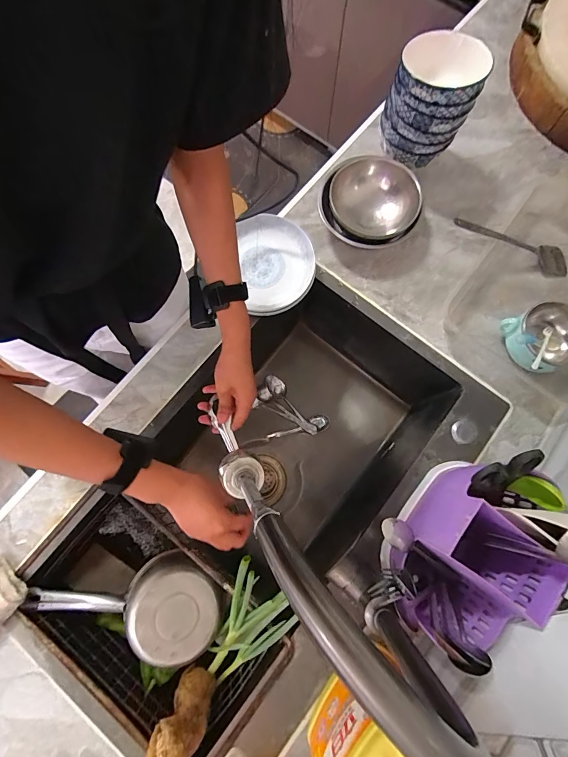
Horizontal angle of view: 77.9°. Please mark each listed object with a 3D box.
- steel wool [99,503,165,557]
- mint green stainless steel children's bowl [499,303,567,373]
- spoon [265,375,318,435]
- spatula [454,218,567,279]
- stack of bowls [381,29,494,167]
[{"bbox_3d":[-0.254,0.262,0.599,0.054,0.019,0.110,-42,107,-9],"label":"steel wool"},{"bbox_3d":[0.443,-0.068,0.593,0.121,0.061,0.104,-21,78,-5],"label":"mint green stainless steel children's bowl"},{"bbox_3d":[0.016,0.059,0.792,0.036,0.015,0.164,-40,81,-8],"label":"spoon"},{"bbox_3d":[0.407,-0.231,0.620,0.260,0.027,0.061,9,77,-21],"label":"spatula"},{"bbox_3d":[0.244,-0.468,0.603,0.131,0.142,0.116,19,78,4],"label":"stack of bowls"}]

